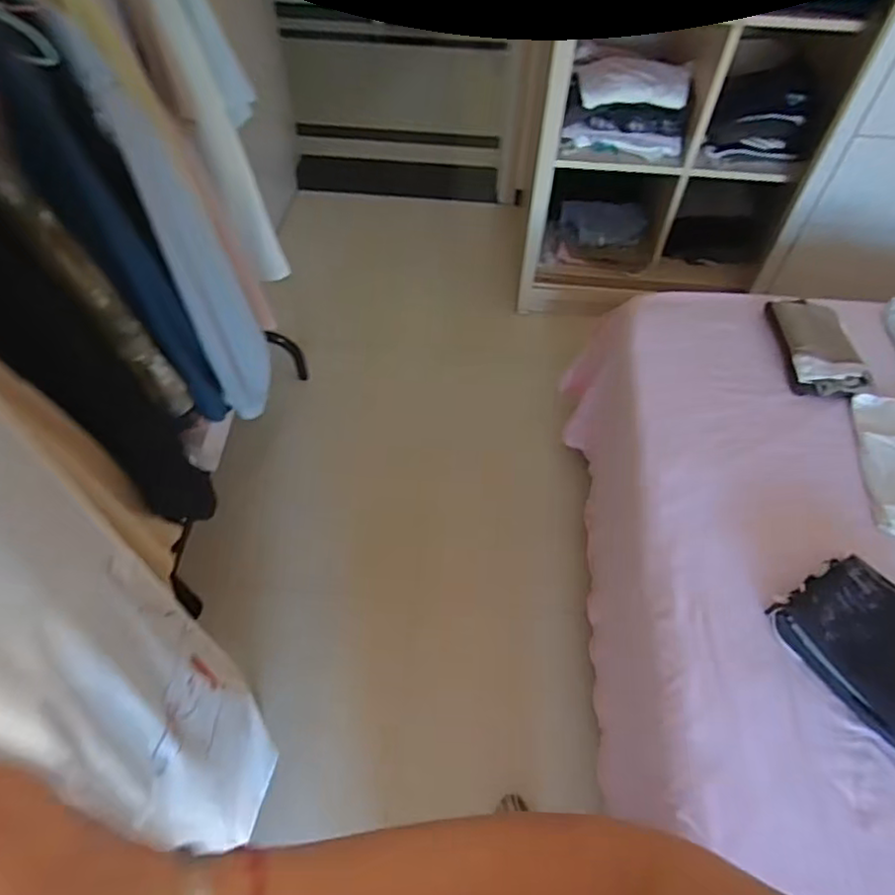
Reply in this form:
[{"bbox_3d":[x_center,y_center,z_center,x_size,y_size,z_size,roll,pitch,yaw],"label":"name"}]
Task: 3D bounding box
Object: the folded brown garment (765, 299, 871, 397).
[{"bbox_3d":[0.760,-0.228,1.299,0.151,0.056,0.289,5,52,0],"label":"folded brown garment"}]

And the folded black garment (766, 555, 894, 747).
[{"bbox_3d":[0.654,0.297,0.933,0.213,0.076,0.270,-25,57,-21],"label":"folded black garment"}]

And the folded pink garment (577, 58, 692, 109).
[{"bbox_3d":[0.495,-0.966,1.666,0.286,0.060,0.191,4,52,0],"label":"folded pink garment"}]

